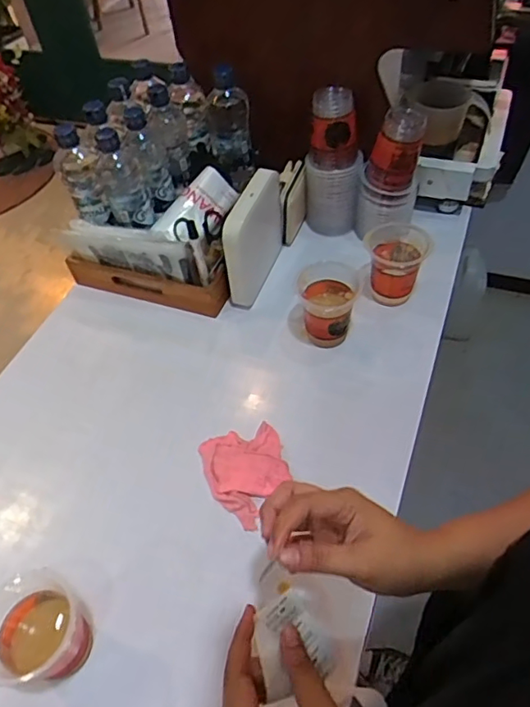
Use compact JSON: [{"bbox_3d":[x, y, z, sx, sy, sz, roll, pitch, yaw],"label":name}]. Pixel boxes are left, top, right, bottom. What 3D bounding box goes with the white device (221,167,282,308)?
[{"bbox_3d":[-0.015,-0.177,0.826,0.033,0.165,0.154,14,54,16],"label":"white device"}]

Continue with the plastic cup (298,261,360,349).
[{"bbox_3d":[0.087,-0.065,0.765,0.086,0.098,0.083,-3,51,3],"label":"plastic cup"}]

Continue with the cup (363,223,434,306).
[{"bbox_3d":[0.189,-0.128,0.798,0.093,0.101,0.082,10,53,13],"label":"cup"}]

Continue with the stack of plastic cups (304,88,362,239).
[{"bbox_3d":[0.107,-0.302,0.861,0.085,0.218,0.076,0,51,5],"label":"stack of plastic cups"}]

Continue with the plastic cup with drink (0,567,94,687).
[{"bbox_3d":[-0.216,0.272,0.517,0.079,0.109,0.086,-3,51,3],"label":"plastic cup with drink"}]

